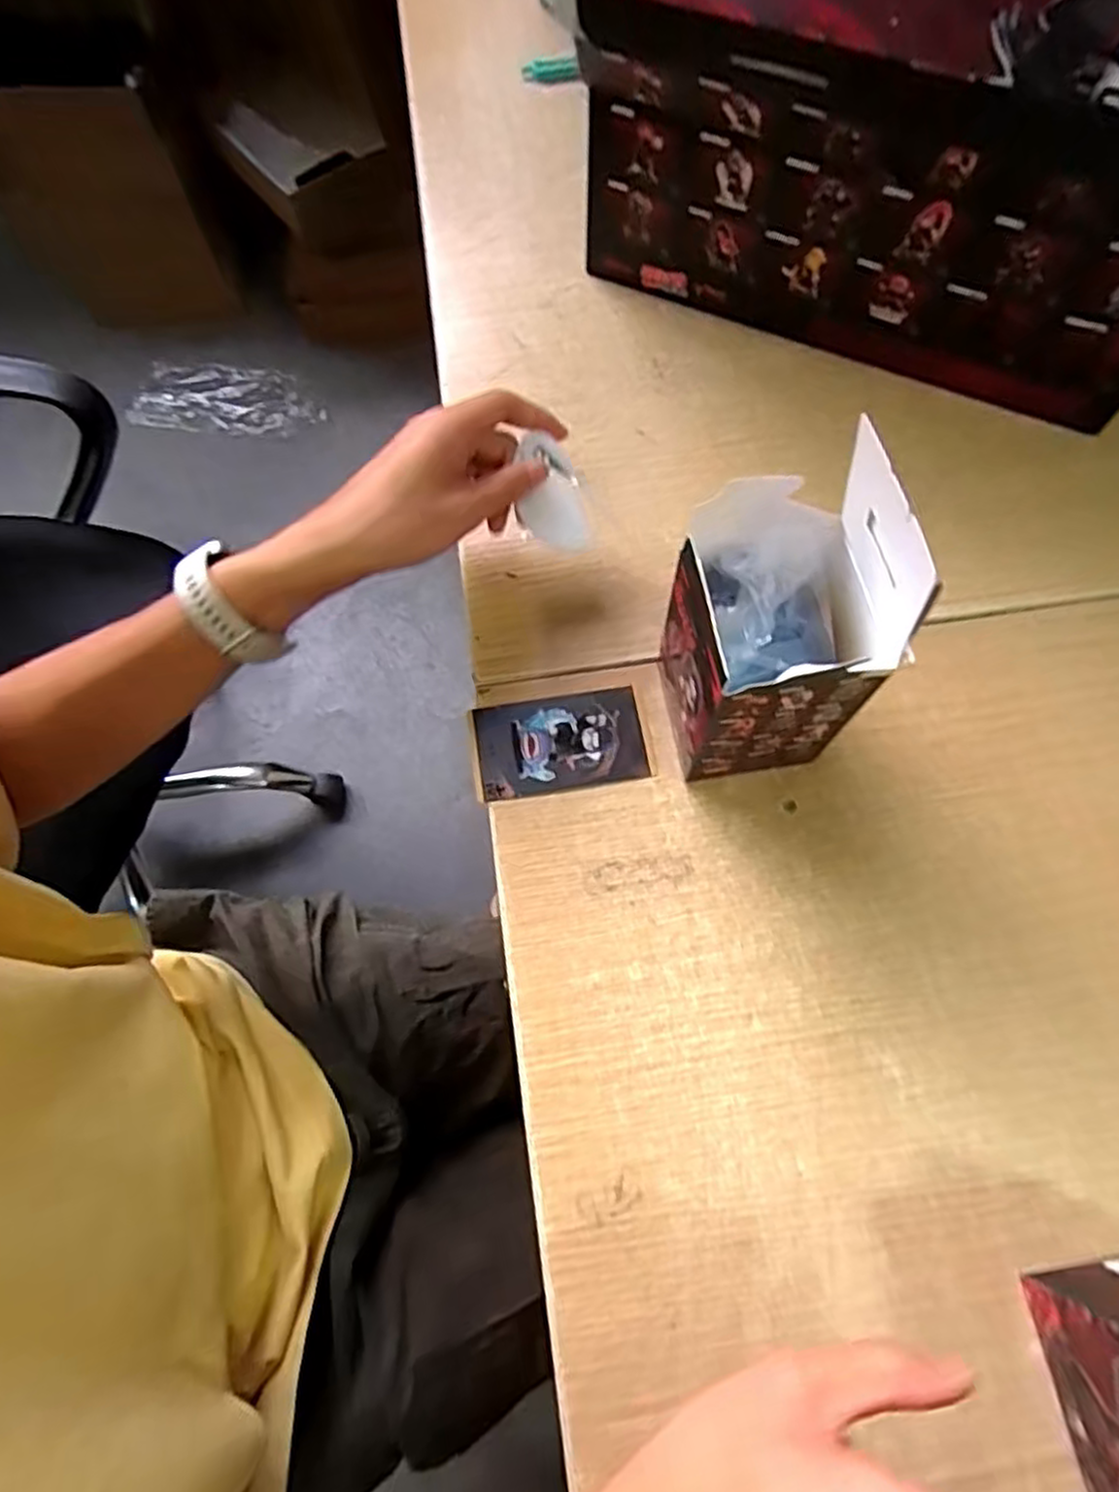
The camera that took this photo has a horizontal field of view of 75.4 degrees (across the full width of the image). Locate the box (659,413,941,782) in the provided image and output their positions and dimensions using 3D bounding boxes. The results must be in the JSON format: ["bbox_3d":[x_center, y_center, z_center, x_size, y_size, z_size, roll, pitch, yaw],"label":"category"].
[{"bbox_3d":[0.099,-0.045,0.347,0.090,0.155,0.087,-5,69,-2],"label":"box"}]

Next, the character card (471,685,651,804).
[{"bbox_3d":[0.000,-0.002,0.422,0.096,0.005,0.059,-9,71,-4],"label":"character card"}]

